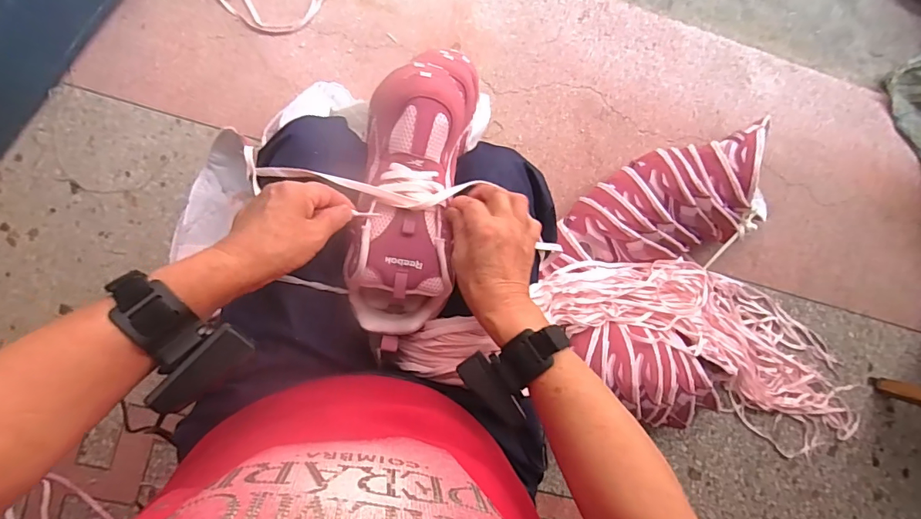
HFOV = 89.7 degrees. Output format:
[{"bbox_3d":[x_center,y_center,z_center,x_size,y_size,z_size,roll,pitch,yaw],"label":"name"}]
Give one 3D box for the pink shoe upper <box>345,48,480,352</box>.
[{"bbox_3d":[-0.046,-0.076,0.463,0.102,0.088,0.309,10,84,-7],"label":"pink shoe upper"}]

